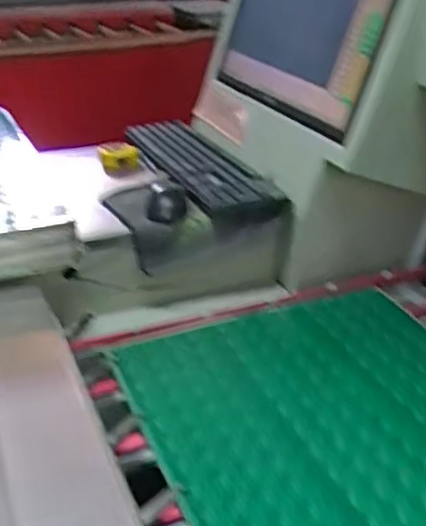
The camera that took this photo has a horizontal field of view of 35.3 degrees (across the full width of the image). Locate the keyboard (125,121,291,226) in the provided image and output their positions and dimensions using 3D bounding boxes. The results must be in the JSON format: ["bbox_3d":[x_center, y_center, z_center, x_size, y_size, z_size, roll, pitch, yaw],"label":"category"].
[{"bbox_3d":[-0.030,-0.172,1.175,0.140,0.038,0.423,-12,31,-21],"label":"keyboard"}]

